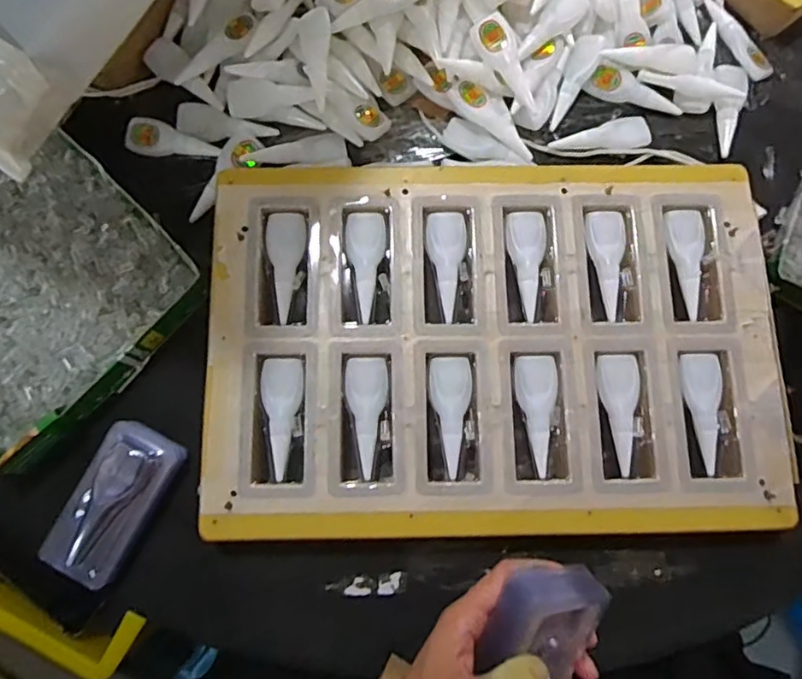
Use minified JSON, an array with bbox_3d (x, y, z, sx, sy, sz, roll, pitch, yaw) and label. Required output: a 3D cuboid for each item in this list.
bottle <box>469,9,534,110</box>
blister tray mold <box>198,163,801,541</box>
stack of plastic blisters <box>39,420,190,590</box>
[{"bbox_3d":[0.086,-0.226,0.473,0.027,0.020,0.085,-30,92,-7],"label":"bottle"},{"bbox_3d":[0.069,0.000,0.439,0.413,0.029,0.270,-1,77,-1],"label":"blister tray mold"},{"bbox_3d":[-0.209,0.119,0.419,0.053,0.024,0.114,27,78,5],"label":"stack of plastic blisters"}]

